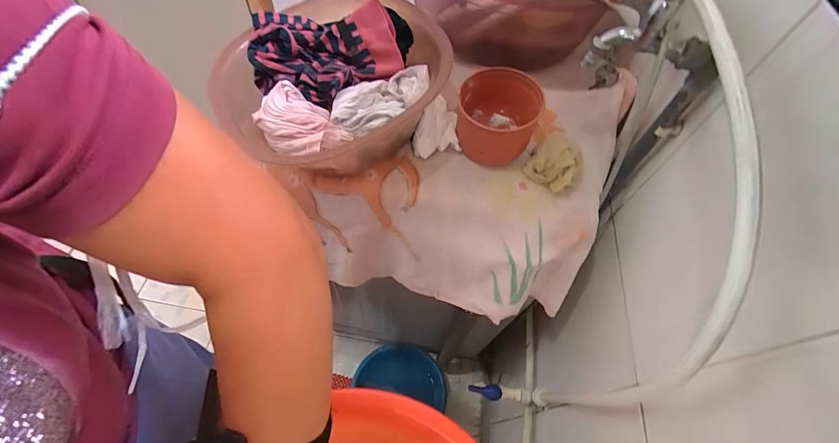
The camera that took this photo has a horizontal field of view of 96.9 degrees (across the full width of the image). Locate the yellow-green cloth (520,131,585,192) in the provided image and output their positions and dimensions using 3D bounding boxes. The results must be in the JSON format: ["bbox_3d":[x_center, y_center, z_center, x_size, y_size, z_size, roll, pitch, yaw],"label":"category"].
[{"bbox_3d":[0.178,-0.075,0.482,0.065,0.024,0.068,38,100,12],"label":"yellow-green cloth"}]

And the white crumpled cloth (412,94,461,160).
[{"bbox_3d":[0.023,-0.129,0.509,0.060,0.049,0.072,0,59,-5],"label":"white crumpled cloth"}]

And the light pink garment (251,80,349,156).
[{"bbox_3d":[-0.152,-0.123,0.453,0.079,0.034,0.098,-39,69,-24],"label":"light pink garment"}]

